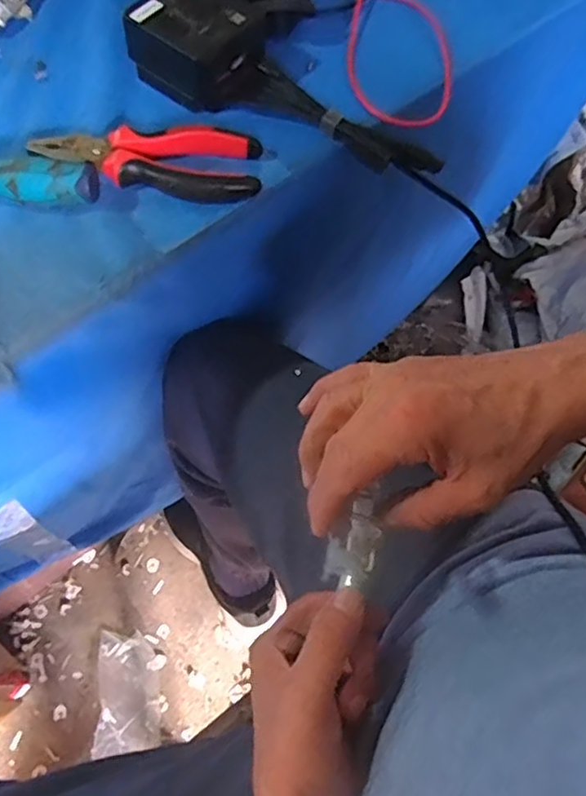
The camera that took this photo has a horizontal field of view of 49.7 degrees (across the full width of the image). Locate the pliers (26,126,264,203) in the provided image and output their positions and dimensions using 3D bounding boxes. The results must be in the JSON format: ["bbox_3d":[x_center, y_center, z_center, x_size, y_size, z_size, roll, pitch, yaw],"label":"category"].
[{"bbox_3d":[-0.101,-0.169,0.445,0.152,0.020,0.055,5,63,1],"label":"pliers"}]

